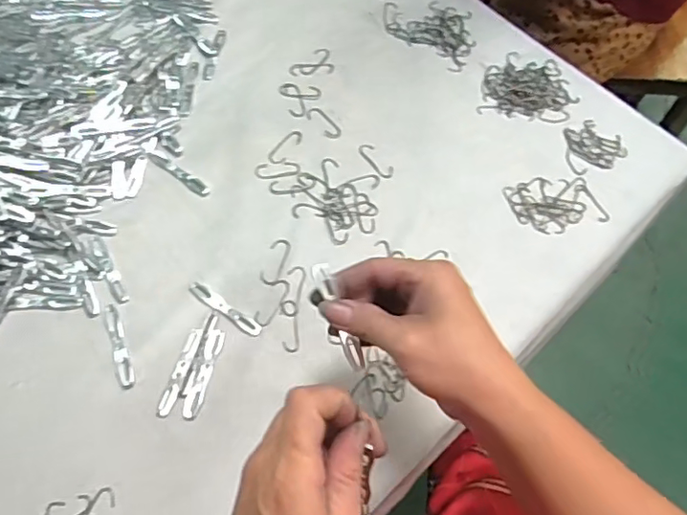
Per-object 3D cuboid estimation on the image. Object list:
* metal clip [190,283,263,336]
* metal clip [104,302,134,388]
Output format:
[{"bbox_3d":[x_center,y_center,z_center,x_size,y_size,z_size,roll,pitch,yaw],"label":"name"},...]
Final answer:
[{"bbox_3d":[-0.095,0.041,0.450,0.070,0.004,0.013,32,64,15],"label":"metal clip"},{"bbox_3d":[-0.172,0.066,0.429,0.012,0.004,0.070,-19,63,-12],"label":"metal clip"}]

